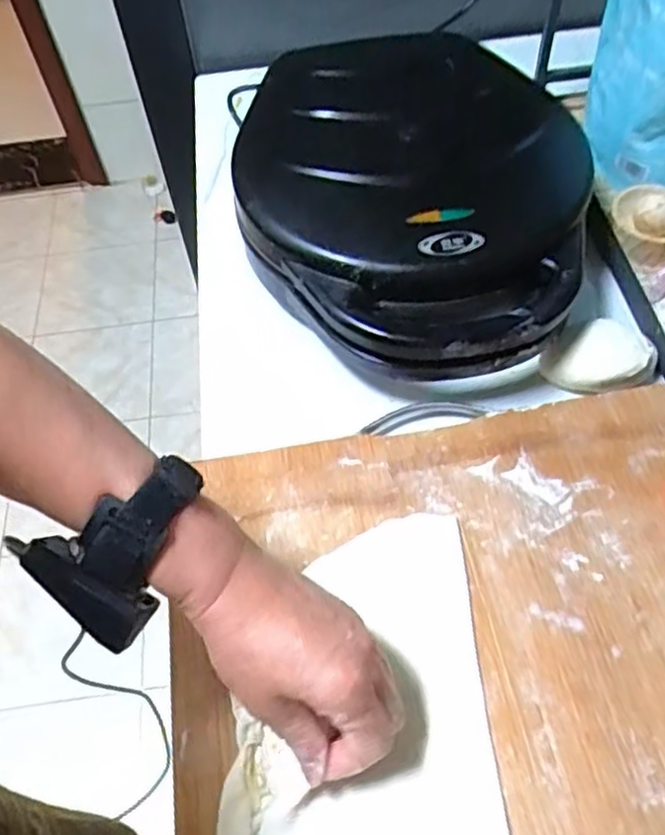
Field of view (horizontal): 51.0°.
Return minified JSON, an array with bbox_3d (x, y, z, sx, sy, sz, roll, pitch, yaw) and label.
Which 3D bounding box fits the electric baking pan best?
[{"bbox_3d":[0.066,-0.196,0.617,0.287,0.098,0.374,-3,56,2],"label":"electric baking pan"}]

